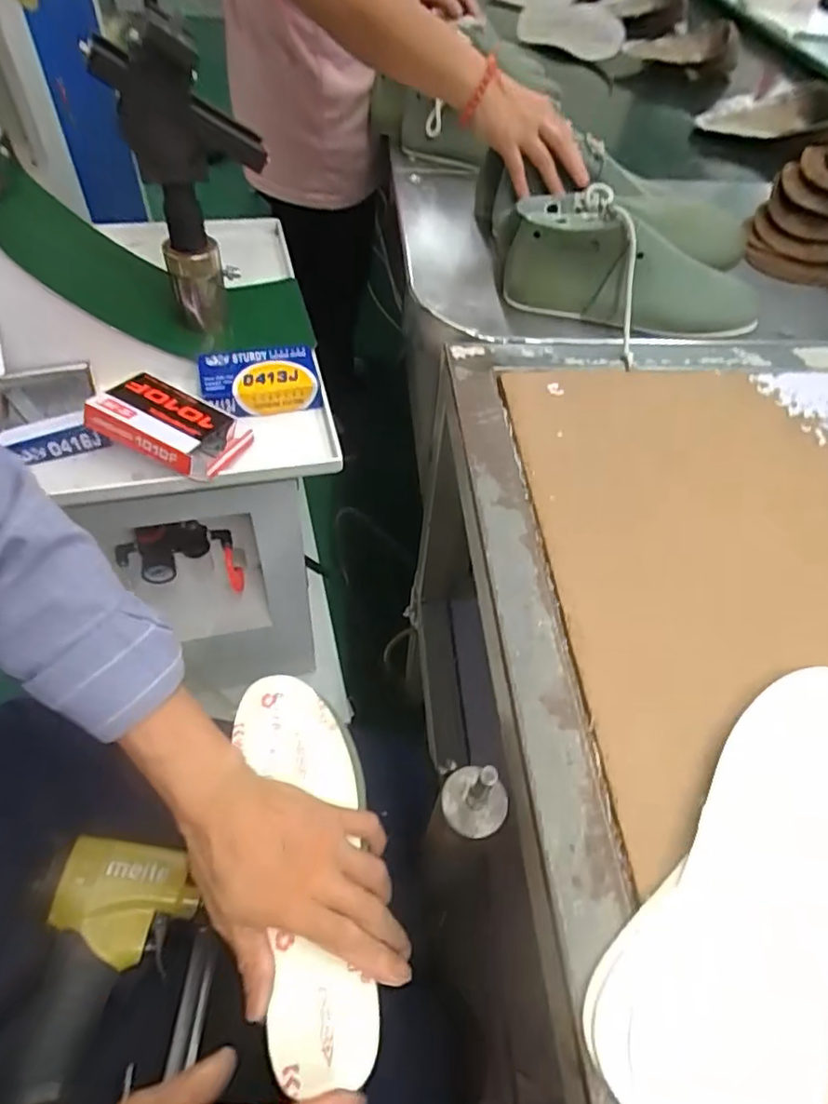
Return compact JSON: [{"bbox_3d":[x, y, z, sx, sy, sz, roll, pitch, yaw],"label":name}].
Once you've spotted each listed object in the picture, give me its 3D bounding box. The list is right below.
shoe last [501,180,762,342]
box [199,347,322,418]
[{"bbox_3d":[0.215,-0.280,0.588,0.258,0.086,0.073,13,53,5],"label":"shoe last"},{"bbox_3d":[-0.161,-0.178,0.635,0.118,0.037,0.071,-10,54,-12],"label":"box"}]

